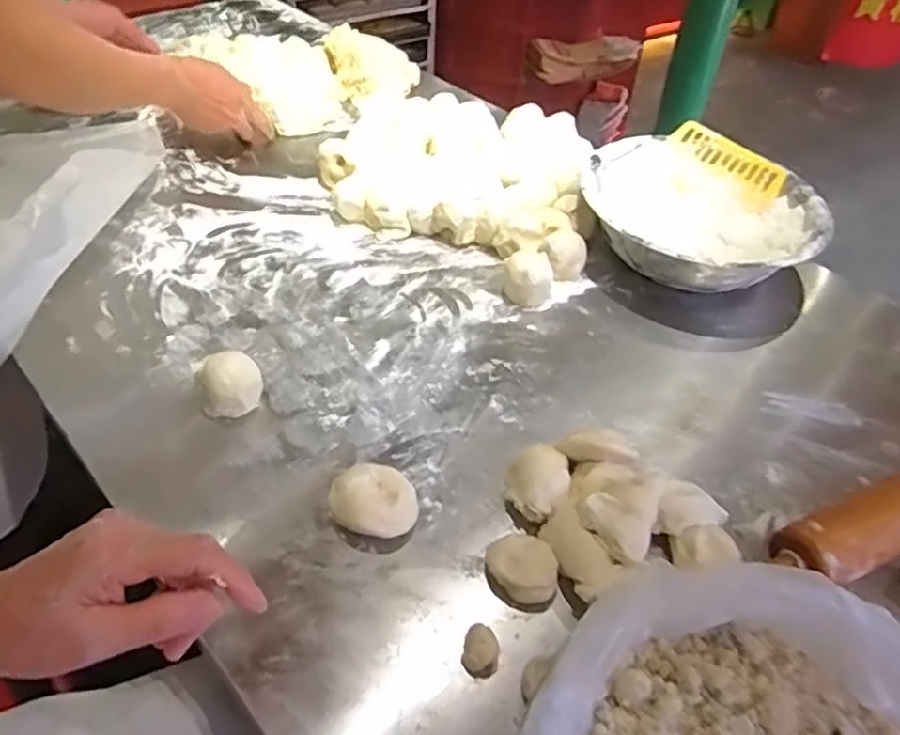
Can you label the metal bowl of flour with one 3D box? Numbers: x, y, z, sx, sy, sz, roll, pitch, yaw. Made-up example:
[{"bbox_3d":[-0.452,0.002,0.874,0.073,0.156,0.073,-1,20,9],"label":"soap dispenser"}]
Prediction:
[{"bbox_3d":[0.295,-0.178,0.813,0.273,0.093,0.260,2,45,-2],"label":"metal bowl of flour"}]

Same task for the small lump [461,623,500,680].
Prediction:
[{"bbox_3d":[0.022,0.198,0.469,0.024,0.025,0.029,4,45,0],"label":"small lump"}]

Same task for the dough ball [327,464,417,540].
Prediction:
[{"bbox_3d":[-0.061,0.110,0.540,0.069,0.032,0.061,5,45,2],"label":"dough ball"}]

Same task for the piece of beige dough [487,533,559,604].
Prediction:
[{"bbox_3d":[0.056,0.153,0.512,0.054,0.019,0.046,36,53,28],"label":"piece of beige dough"}]

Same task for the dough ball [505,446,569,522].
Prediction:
[{"bbox_3d":[0.073,0.097,0.560,0.047,0.035,0.069,11,45,7],"label":"dough ball"}]

